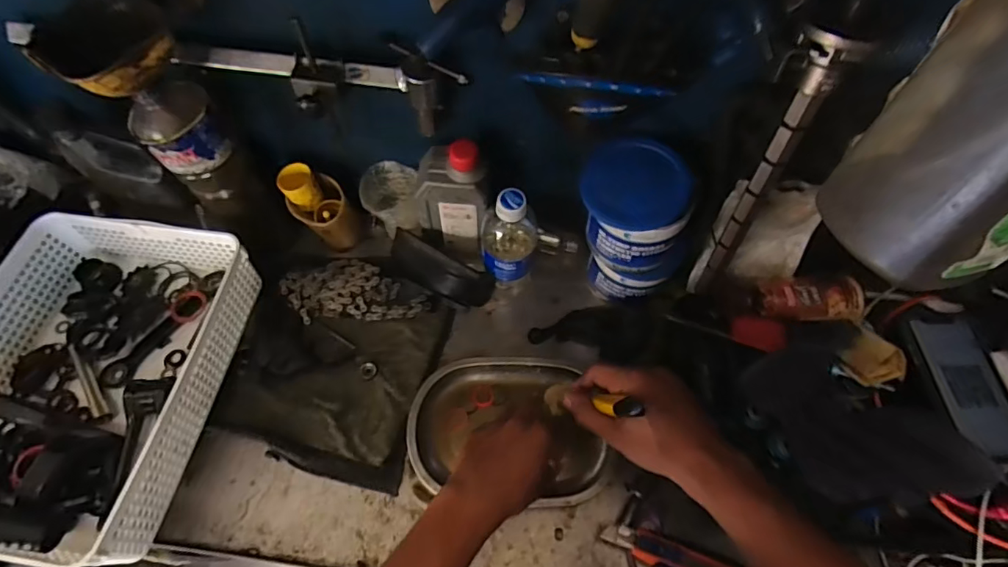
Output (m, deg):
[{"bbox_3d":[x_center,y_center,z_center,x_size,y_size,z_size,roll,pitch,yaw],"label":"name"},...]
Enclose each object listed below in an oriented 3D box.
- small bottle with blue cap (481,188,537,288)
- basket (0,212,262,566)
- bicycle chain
[{"bbox_3d":[0.007,-0.052,0.598,0.056,0.169,0.071,12,63,7],"label":"small bottle with blue cap"},{"bbox_3d":[-0.424,0.092,0.538,0.243,0.084,0.322,8,63,4],"label":"basket"},{"bbox_3d":[-0.182,0.008,0.641,0.169,0.021,0.079,-6,63,-3],"label":"bicycle chain"}]

